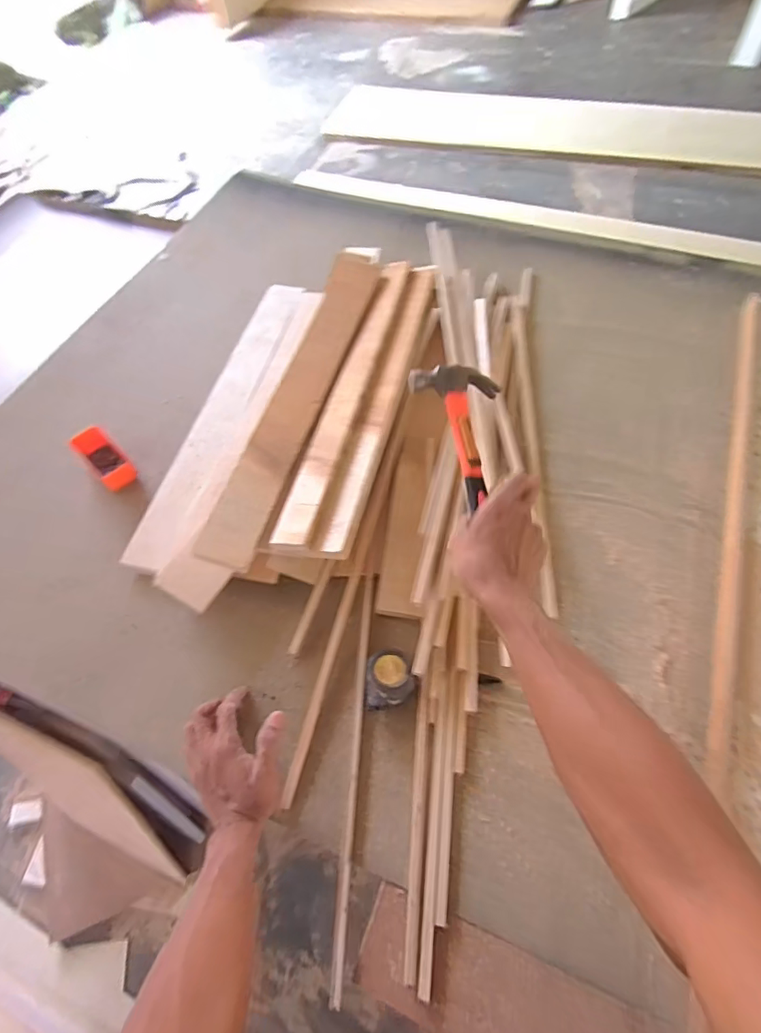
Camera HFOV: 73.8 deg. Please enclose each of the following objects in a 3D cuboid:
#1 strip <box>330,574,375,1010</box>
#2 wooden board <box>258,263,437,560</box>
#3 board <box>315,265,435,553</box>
[{"bbox_3d":[-0.029,0.269,0.580,0.014,0.016,0.425,2,60,4],"label":"strip"},{"bbox_3d":[-0.014,-0.213,0.785,0.108,0.034,0.633,12,61,10],"label":"wooden board"},{"bbox_3d":[0.009,-0.200,0.778,0.055,0.014,0.601,17,58,-1],"label":"board"}]

